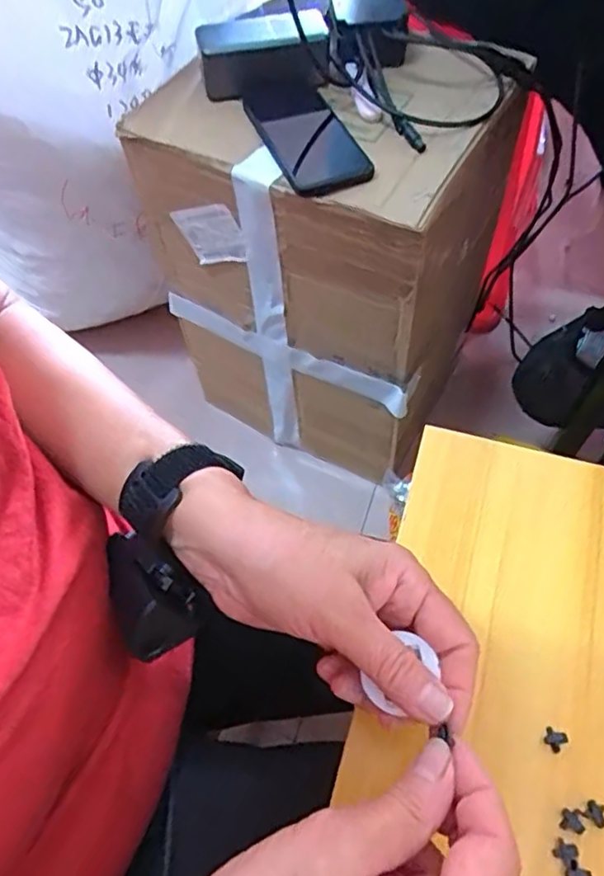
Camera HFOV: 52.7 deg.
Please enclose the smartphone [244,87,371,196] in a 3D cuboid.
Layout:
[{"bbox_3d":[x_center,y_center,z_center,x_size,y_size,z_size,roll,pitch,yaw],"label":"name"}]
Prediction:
[{"bbox_3d":[0.004,-0.285,0.579,0.070,0.016,0.159,-22,59,-9],"label":"smartphone"}]

